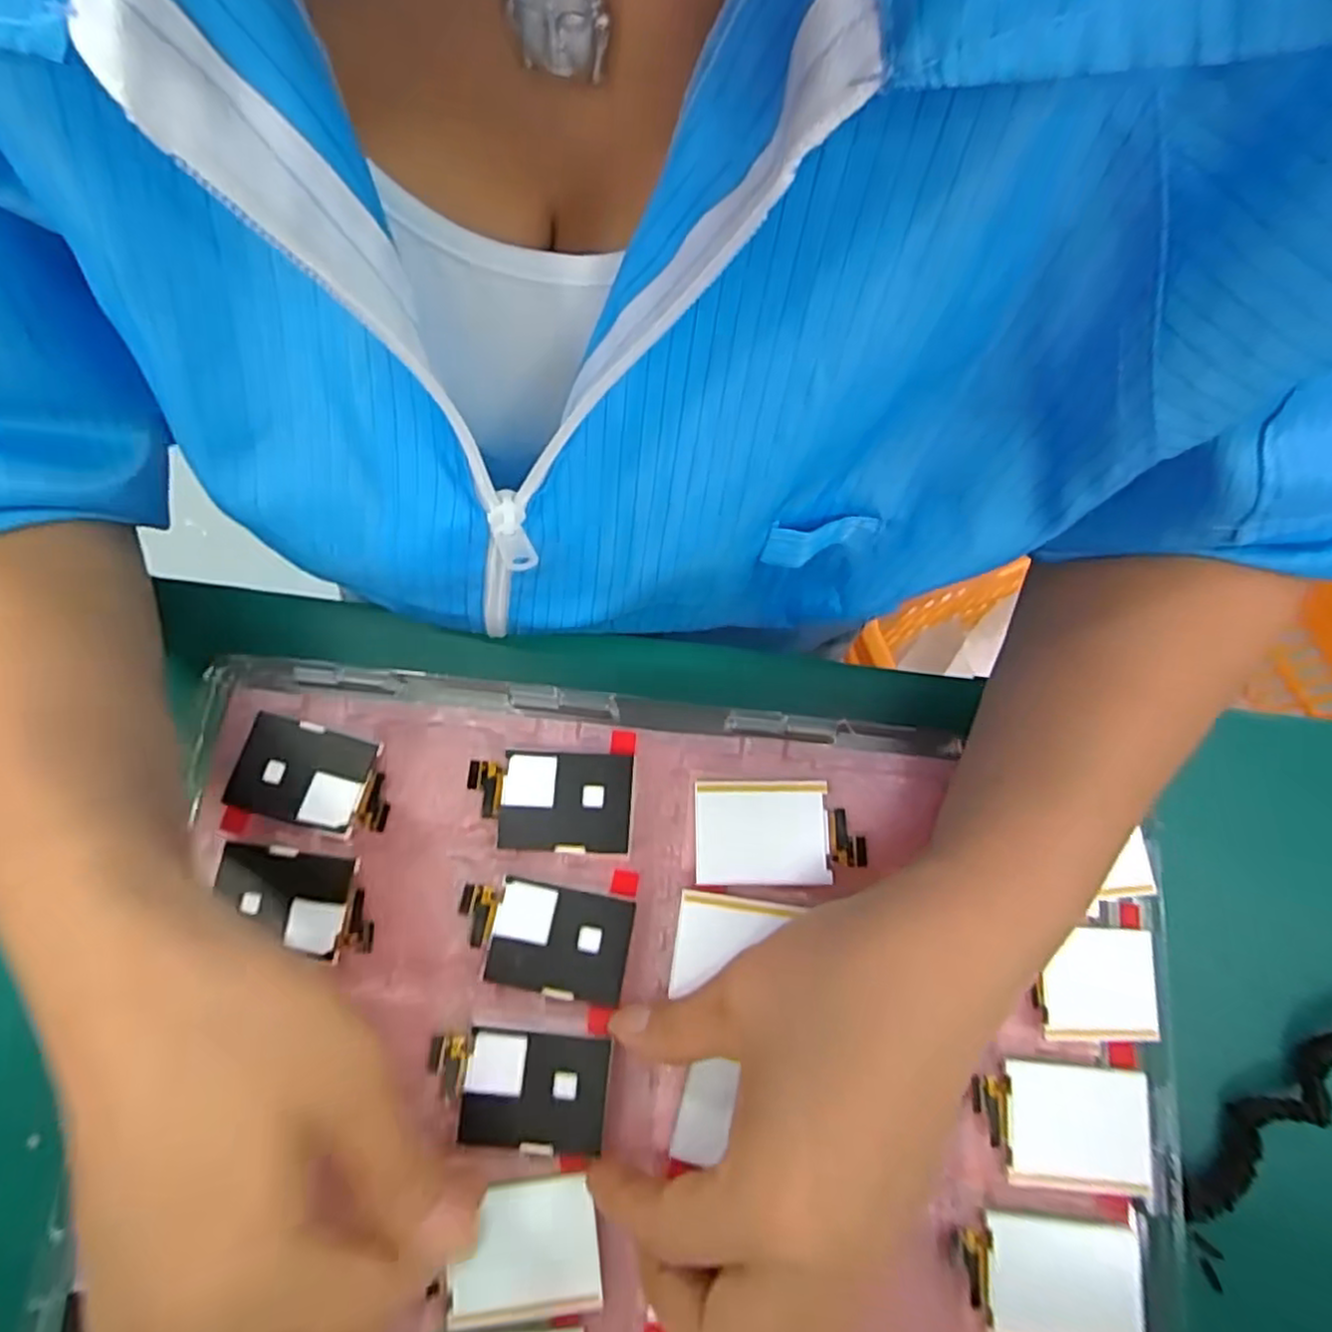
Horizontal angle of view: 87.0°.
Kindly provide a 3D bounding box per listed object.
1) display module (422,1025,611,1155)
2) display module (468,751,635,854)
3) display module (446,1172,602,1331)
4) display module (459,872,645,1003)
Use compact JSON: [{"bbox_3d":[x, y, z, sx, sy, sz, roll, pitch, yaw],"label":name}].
[{"bbox_3d":[-0.048,0.136,0.225,0.056,0.005,0.033,5,76,2],"label":"display module"},{"bbox_3d":[-0.041,0.047,0.246,0.057,0.004,0.033,2,76,1],"label":"display module"},{"bbox_3d":[-0.044,0.177,0.213,0.044,0.005,0.038,-8,76,-2],"label":"display module"},{"bbox_3d":[-0.041,0.089,0.238,0.057,0.006,0.040,7,76,2],"label":"display module"}]

